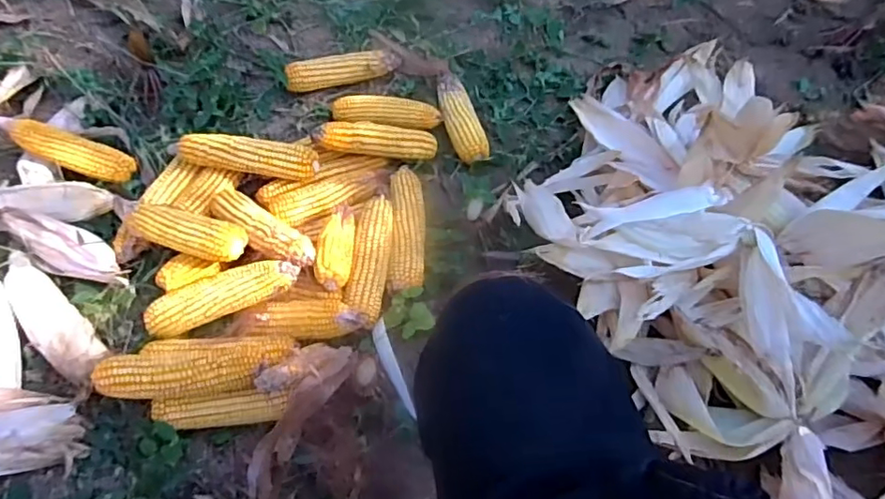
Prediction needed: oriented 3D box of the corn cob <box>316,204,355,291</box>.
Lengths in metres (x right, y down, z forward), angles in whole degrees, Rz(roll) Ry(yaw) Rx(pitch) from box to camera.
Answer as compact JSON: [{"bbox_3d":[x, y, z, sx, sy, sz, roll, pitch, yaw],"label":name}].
[{"bbox_3d":[-0.145,-0.007,0.790,0.049,0.038,0.129,6,60,0],"label":"corn cob"}]

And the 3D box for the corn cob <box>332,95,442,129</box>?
[{"bbox_3d":[-0.095,-0.233,0.978,0.183,0.040,0.047,12,60,3],"label":"corn cob"}]

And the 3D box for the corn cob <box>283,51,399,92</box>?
[{"bbox_3d":[-0.178,-0.325,1.040,0.211,0.050,0.047,-21,63,-15],"label":"corn cob"}]

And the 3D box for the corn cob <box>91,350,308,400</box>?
[{"bbox_3d":[-0.287,0.151,0.687,0.225,0.064,0.056,-2,60,-4],"label":"corn cob"}]

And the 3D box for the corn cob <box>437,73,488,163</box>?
[{"bbox_3d":[0.028,-0.225,0.988,0.057,0.044,0.197,-13,62,-11],"label":"corn cob"}]

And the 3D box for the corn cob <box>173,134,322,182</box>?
[{"bbox_3d":[-0.292,-0.140,0.852,0.209,0.042,0.044,7,60,1],"label":"corn cob"}]

